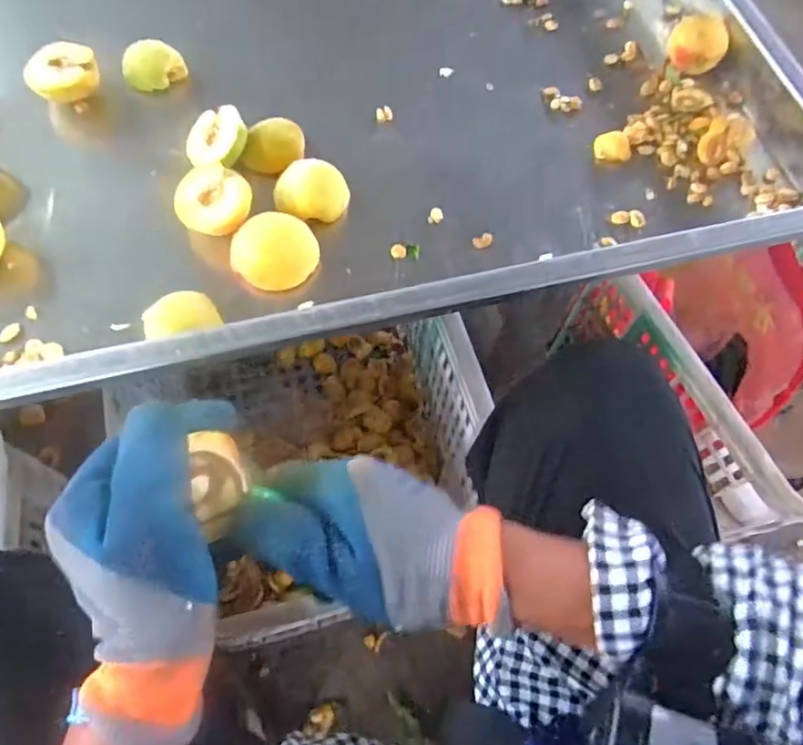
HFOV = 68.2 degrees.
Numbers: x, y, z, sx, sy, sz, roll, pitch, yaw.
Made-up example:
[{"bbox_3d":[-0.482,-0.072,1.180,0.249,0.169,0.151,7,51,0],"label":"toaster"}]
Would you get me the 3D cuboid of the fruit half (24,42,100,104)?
[{"bbox_3d":[-0.294,-0.258,0.522,0.060,0.038,0.051,-34,72,-17],"label":"fruit half"}]

